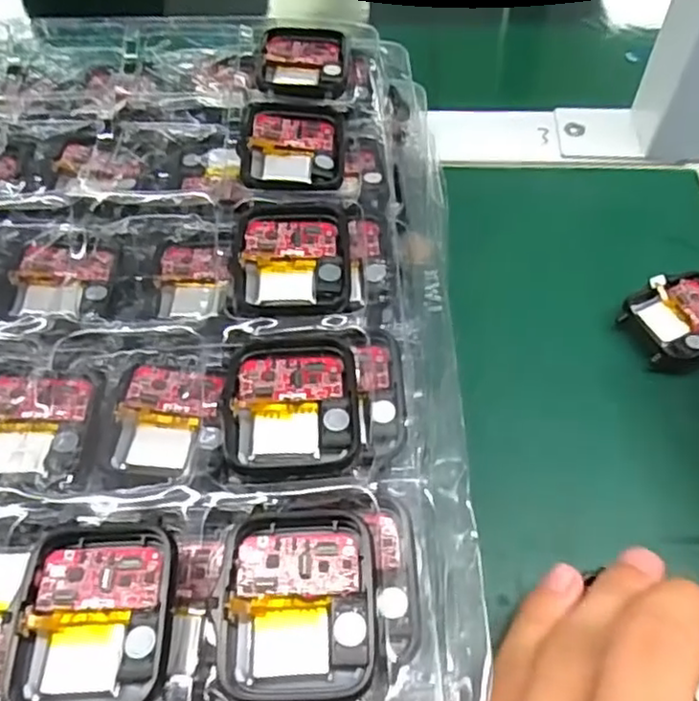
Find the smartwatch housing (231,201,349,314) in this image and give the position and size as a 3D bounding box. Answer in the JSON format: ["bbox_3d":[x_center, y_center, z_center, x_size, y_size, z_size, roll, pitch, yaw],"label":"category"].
[{"bbox_3d":[-0.019,-0.031,0.224,0.036,0.006,0.047,-1,56,1],"label":"smartwatch housing"}]

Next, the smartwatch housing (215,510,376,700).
[{"bbox_3d":[-0.012,0.060,0.162,0.037,0.006,0.043,0,56,2],"label":"smartwatch housing"}]

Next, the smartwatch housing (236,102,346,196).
[{"bbox_3d":[-0.021,-0.077,0.253,0.038,0.007,0.044,0,56,1],"label":"smartwatch housing"}]

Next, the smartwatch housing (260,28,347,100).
[{"bbox_3d":[-0.019,-0.121,0.283,0.036,0.004,0.044,1,56,2],"label":"smartwatch housing"}]

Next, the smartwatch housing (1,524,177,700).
[{"bbox_3d":[-0.061,0.065,0.164,0.037,0.010,0.045,-2,56,0],"label":"smartwatch housing"}]

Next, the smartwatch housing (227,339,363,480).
[{"bbox_3d":[-0.016,0.015,0.194,0.037,0.006,0.043,-2,56,0],"label":"smartwatch housing"}]

